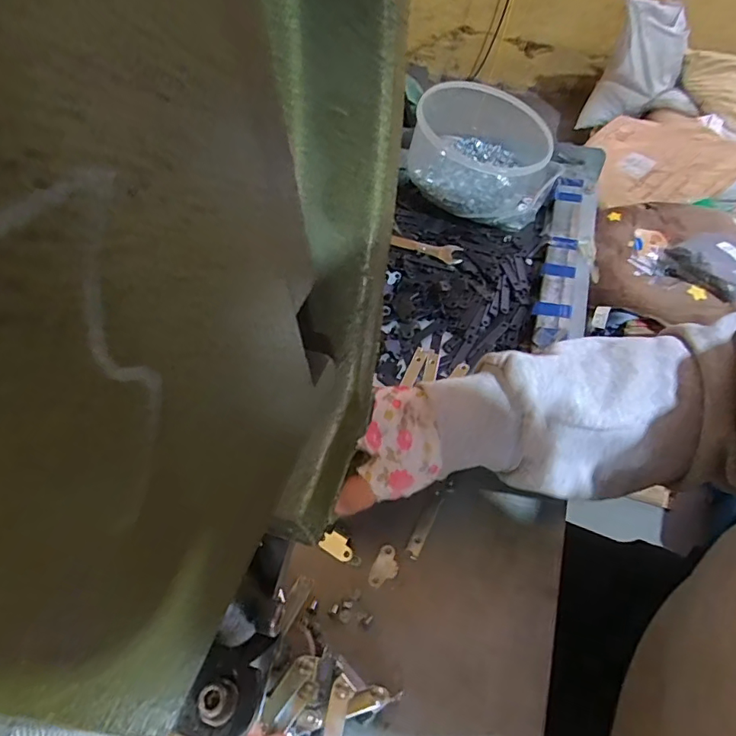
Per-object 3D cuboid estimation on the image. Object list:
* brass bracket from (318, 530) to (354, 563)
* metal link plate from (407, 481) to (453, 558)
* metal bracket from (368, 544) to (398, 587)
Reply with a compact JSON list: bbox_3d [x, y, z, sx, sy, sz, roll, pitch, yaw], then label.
[{"bbox_3d":[-0.021,0.123,0.347,0.025,0.004,0.015,26,68,21],"label":"brass bracket"},{"bbox_3d":[0.044,0.108,0.360,0.011,0.006,0.063,23,56,20],"label":"metal link plate"},{"bbox_3d":[0.012,0.133,0.335,0.016,0.004,0.028,20,55,18],"label":"metal bracket"}]

